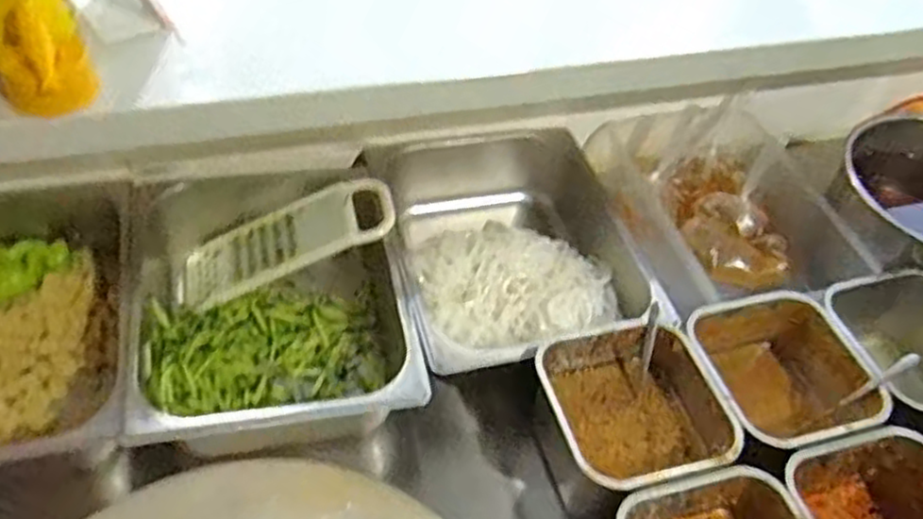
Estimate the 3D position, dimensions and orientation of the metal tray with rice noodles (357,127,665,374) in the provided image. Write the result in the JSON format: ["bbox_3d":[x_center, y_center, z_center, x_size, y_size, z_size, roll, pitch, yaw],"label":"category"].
[{"bbox_3d":[0.053,0.003,0.867,0.265,0.112,0.326,-8,49,-13],"label":"metal tray with rice noodles"}]

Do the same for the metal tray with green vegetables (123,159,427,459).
[{"bbox_3d":[-0.195,0.042,0.784,0.262,0.097,0.339,-8,49,-13],"label":"metal tray with green vegetables"}]

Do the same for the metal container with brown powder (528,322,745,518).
[{"bbox_3d":[0.155,0.155,0.714,0.161,0.099,0.161,3,47,-3],"label":"metal container with brown powder"}]

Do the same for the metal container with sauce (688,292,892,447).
[{"bbox_3d":[0.315,0.124,0.752,0.171,0.092,0.161,3,47,-3],"label":"metal container with sauce"}]

